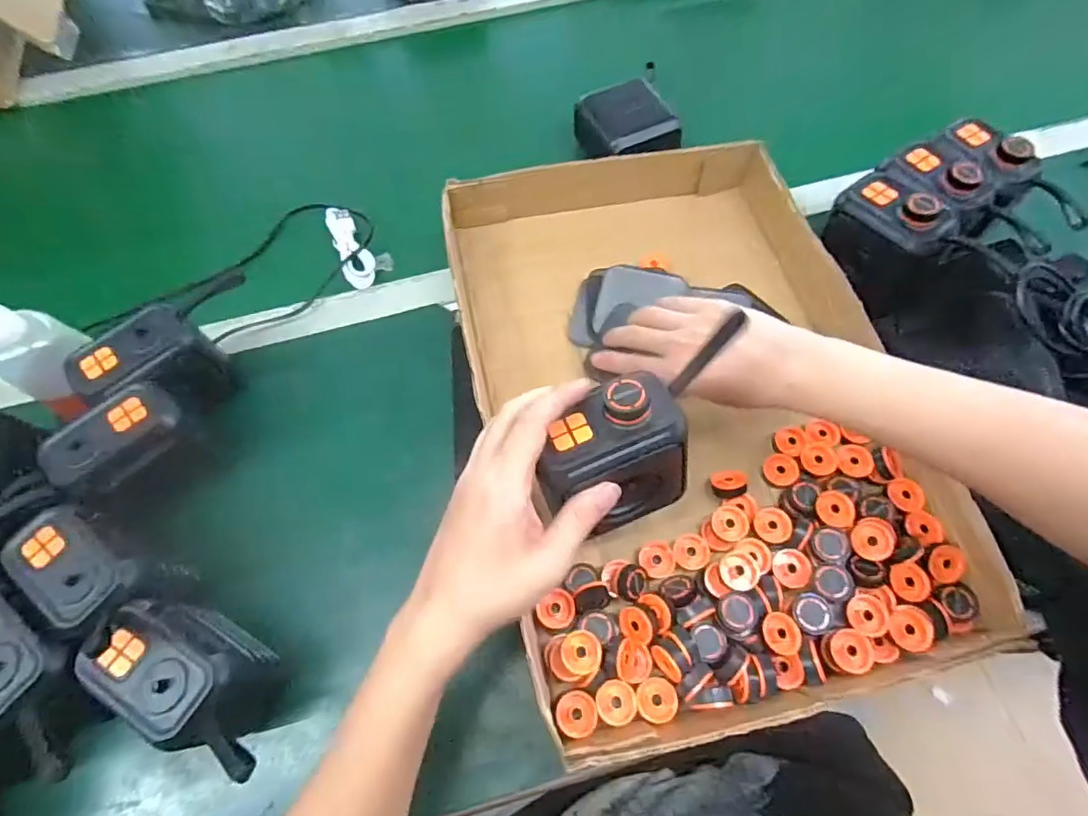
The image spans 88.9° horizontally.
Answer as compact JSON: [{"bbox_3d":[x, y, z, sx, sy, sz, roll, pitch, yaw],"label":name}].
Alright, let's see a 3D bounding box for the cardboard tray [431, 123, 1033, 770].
[{"bbox_3d":[0.106,-0.032,0.461,0.316,0.074,0.508,-13,66,-4],"label":"cardboard tray"}]

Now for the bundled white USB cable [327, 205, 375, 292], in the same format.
[{"bbox_3d":[-0.192,-0.161,0.554,0.031,0.020,0.090,-23,67,-8],"label":"bundled white USB cable"}]

